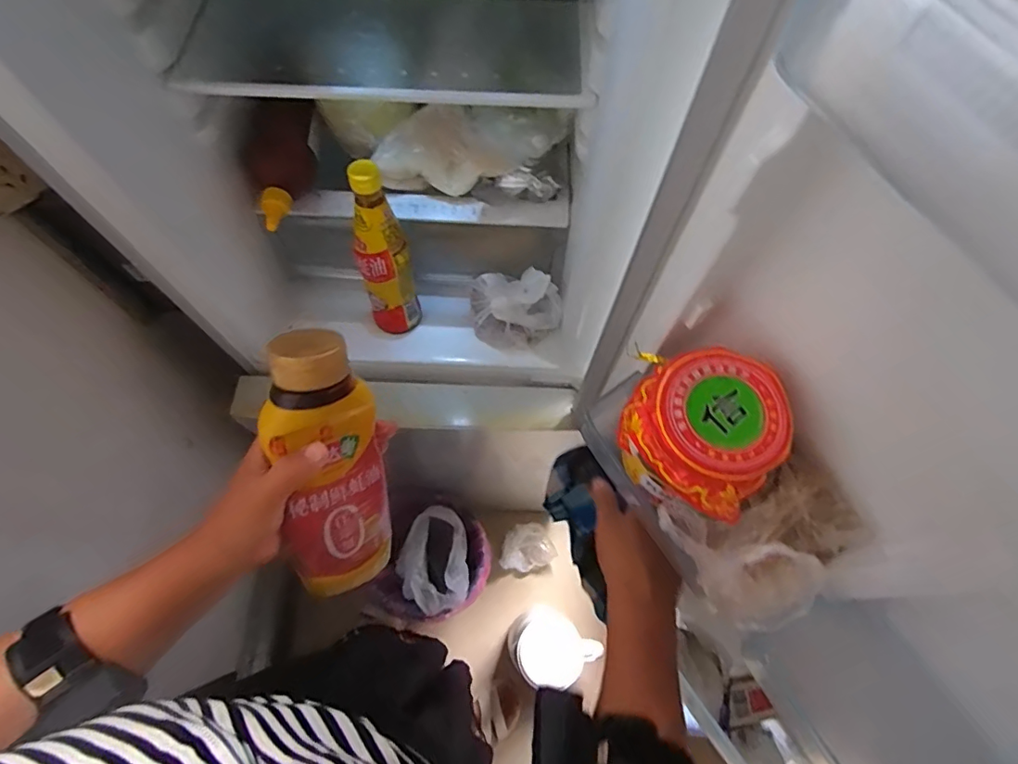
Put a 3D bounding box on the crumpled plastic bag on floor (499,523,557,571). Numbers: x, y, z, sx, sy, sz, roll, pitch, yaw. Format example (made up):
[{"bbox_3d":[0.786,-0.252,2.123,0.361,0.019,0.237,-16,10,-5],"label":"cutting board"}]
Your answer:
[{"bbox_3d":[0.053,0.428,1.330,0.137,0.098,0.114,7,67,3],"label":"crumpled plastic bag on floor"}]

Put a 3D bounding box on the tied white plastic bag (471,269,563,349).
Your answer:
[{"bbox_3d":[0.001,-0.107,0.699,0.133,0.125,0.077,27,69,11],"label":"tied white plastic bag"}]

